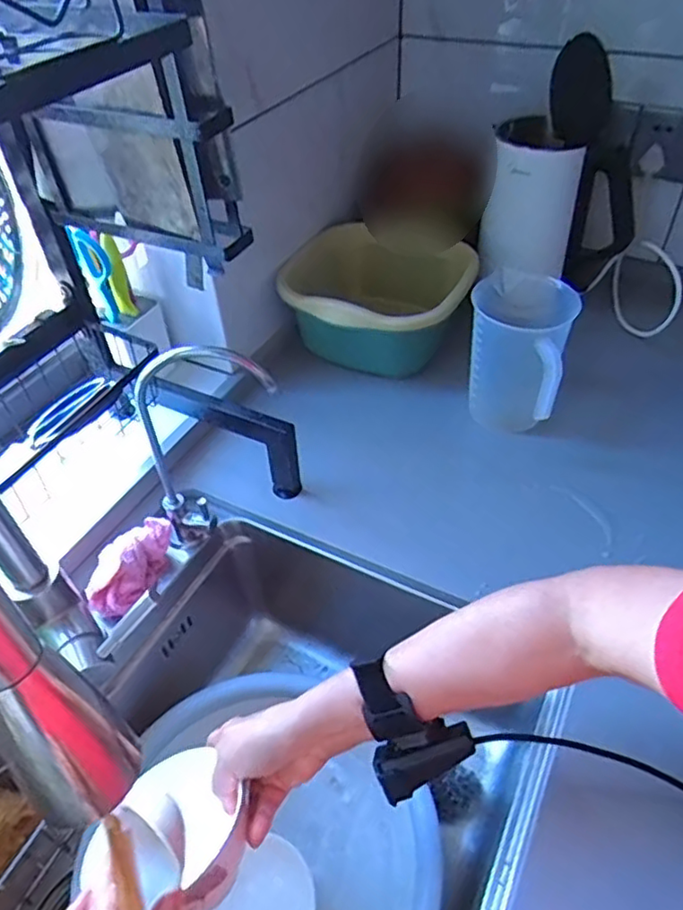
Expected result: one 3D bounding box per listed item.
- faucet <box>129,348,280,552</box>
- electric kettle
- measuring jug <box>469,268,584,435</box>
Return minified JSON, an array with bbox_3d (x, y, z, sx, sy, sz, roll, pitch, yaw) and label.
[{"bbox_3d":[-0.124,0.002,0.615,0.123,0.238,0.045,1,46,3],"label":"faucet"},{"bbox_3d":[0.313,-0.386,0.865,0.187,0.292,0.153,20,50,20],"label":"electric kettle"},{"bbox_3d":[0.201,-0.105,0.735,0.110,0.174,0.130,16,49,17],"label":"measuring jug"}]

